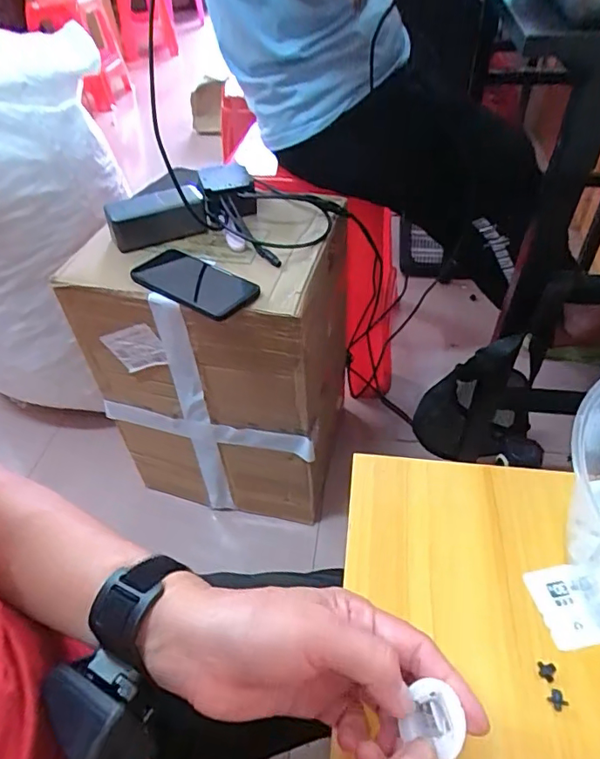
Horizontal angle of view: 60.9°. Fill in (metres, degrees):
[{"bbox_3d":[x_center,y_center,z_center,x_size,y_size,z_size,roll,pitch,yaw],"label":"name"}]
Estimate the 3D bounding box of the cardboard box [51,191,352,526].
[{"bbox_3d":[-0.112,-0.029,0.844,0.324,0.465,0.261,12,48,16],"label":"cardboard box"}]

